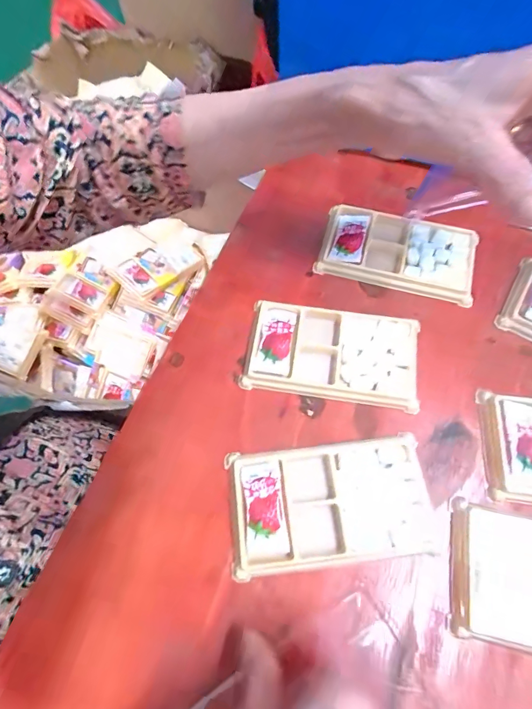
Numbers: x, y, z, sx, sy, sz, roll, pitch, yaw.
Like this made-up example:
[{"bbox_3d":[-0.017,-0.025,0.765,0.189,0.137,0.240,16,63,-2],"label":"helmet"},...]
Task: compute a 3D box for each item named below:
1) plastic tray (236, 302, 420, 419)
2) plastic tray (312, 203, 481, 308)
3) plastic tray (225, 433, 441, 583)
[{"bbox_3d":[0.052,0.000,0.299,0.134,0.014,0.074,7,66,7],"label":"plastic tray"},{"bbox_3d":[0.120,-0.095,0.340,0.135,0.014,0.076,14,67,9],"label":"plastic tray"},{"bbox_3d":[0.043,0.101,0.254,0.134,0.013,0.074,-8,66,0],"label":"plastic tray"}]

